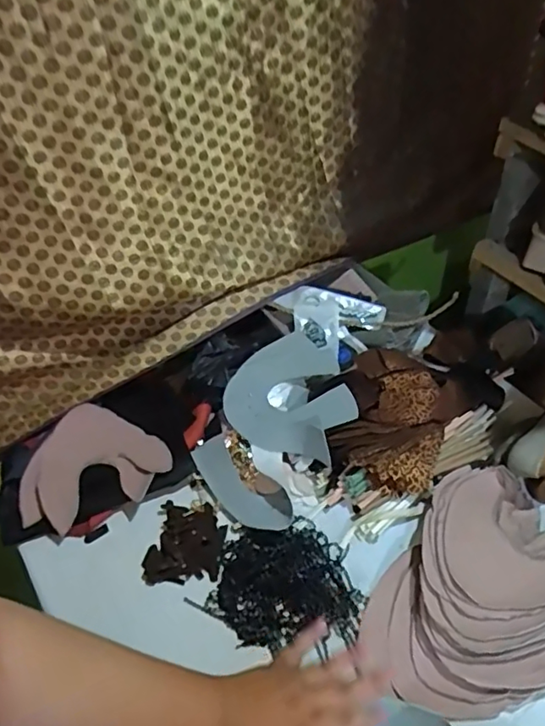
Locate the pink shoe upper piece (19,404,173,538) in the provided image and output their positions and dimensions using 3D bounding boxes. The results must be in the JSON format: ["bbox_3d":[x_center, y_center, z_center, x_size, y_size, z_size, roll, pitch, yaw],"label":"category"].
[{"bbox_3d":[-0.236,0.139,0.719,0.158,0.034,0.172,-1,47,1],"label":"pink shoe upper piece"}]

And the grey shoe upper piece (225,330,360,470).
[{"bbox_3d":[0.043,0.047,0.770,0.164,0.066,0.178,33,56,28],"label":"grey shoe upper piece"}]

